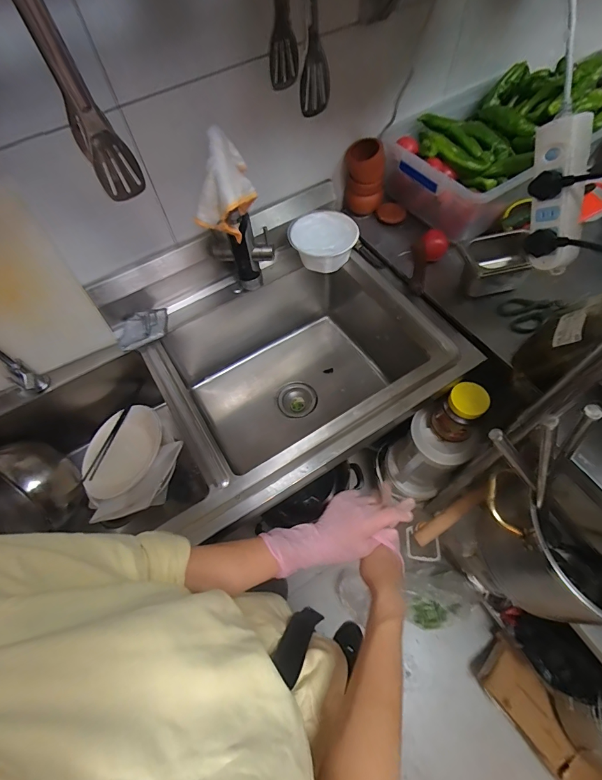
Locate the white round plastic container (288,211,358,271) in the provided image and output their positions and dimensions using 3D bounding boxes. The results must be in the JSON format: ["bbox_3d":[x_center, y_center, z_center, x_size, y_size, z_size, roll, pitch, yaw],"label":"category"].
[{"bbox_3d":[0.057,-0.378,0.959,0.161,0.070,0.170,-2,62,3],"label":"white round plastic container"}]

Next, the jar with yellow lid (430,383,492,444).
[{"bbox_3d":[0.346,0.055,0.831,0.084,0.136,0.087,-2,62,3],"label":"jar with yellow lid"}]

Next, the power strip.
[{"bbox_3d":[0.319,-0.238,0.471,0.050,0.176,0.052,-6,18,1],"label":"power strip"}]

